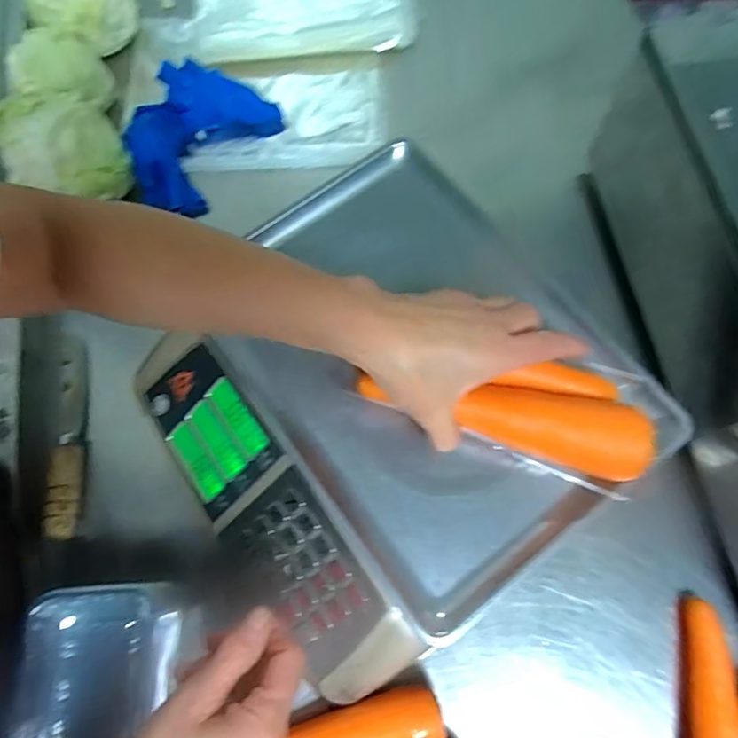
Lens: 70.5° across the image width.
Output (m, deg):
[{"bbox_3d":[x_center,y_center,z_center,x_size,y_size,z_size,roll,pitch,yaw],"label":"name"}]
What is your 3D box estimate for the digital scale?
[{"bbox_3d":[0.004,0.028,0.428,0.336,0.097,0.328,-37,72,-10],"label":"digital scale"}]

